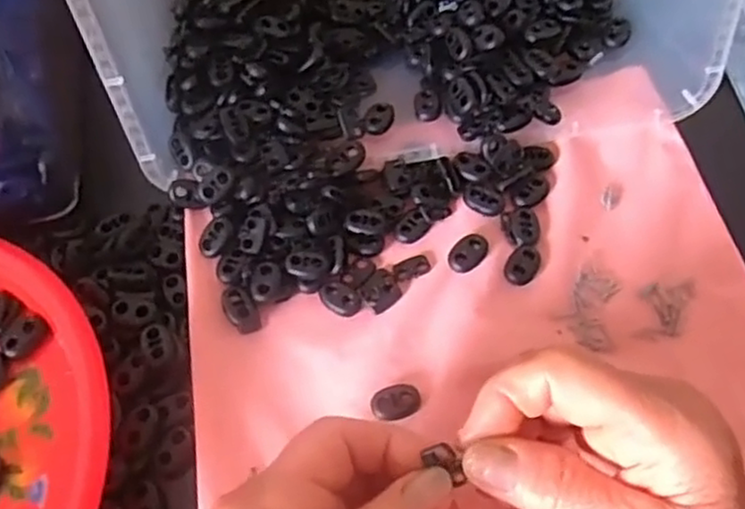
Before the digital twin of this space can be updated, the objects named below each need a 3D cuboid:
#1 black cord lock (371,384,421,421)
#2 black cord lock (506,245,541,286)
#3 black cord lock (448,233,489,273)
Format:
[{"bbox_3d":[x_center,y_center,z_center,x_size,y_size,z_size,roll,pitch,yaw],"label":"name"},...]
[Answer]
[{"bbox_3d":[0.010,0.066,0.313,0.021,0.006,0.015,-14,60,-4],"label":"black cord lock"},{"bbox_3d":[0.072,0.004,0.340,0.014,0.004,0.023,24,65,17],"label":"black cord lock"},{"bbox_3d":[0.047,-0.002,0.344,0.023,0.005,0.015,-42,66,-18],"label":"black cord lock"}]

